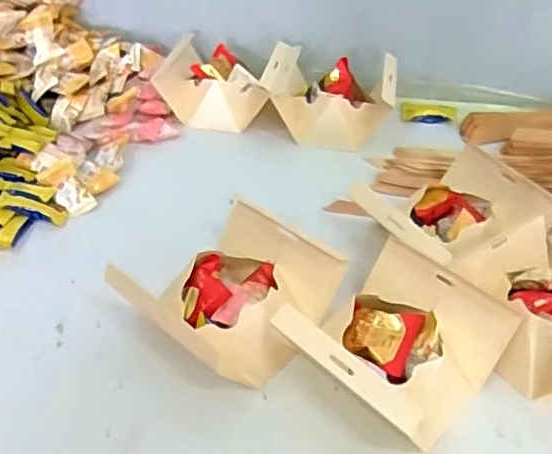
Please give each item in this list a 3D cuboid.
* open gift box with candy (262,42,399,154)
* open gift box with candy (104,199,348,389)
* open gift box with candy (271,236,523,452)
[{"bbox_3d":[0.065,-0.159,0.767,0.161,0.074,0.107,9,40,10],"label":"open gift box with candy"},{"bbox_3d":[-0.032,0.056,0.514,0.129,0.072,0.142,24,45,25],"label":"open gift box with candy"},{"bbox_3d":[0.093,0.090,0.478,0.125,0.070,0.153,33,49,32],"label":"open gift box with candy"}]

